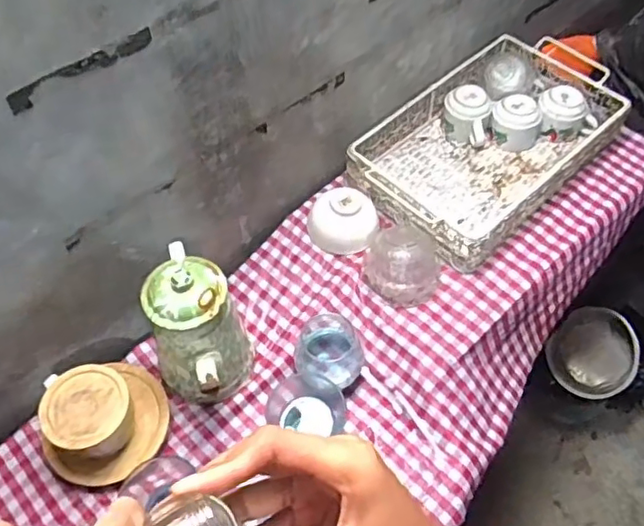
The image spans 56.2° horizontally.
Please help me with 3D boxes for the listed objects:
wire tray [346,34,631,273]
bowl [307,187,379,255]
[{"bbox_3d":[0.279,-0.209,0.995,0.461,0.072,0.274,-40,65,-22],"label":"wire tray"},{"bbox_3d":[0.030,-0.067,0.918,0.105,0.061,0.087,16,59,11],"label":"bowl"}]

